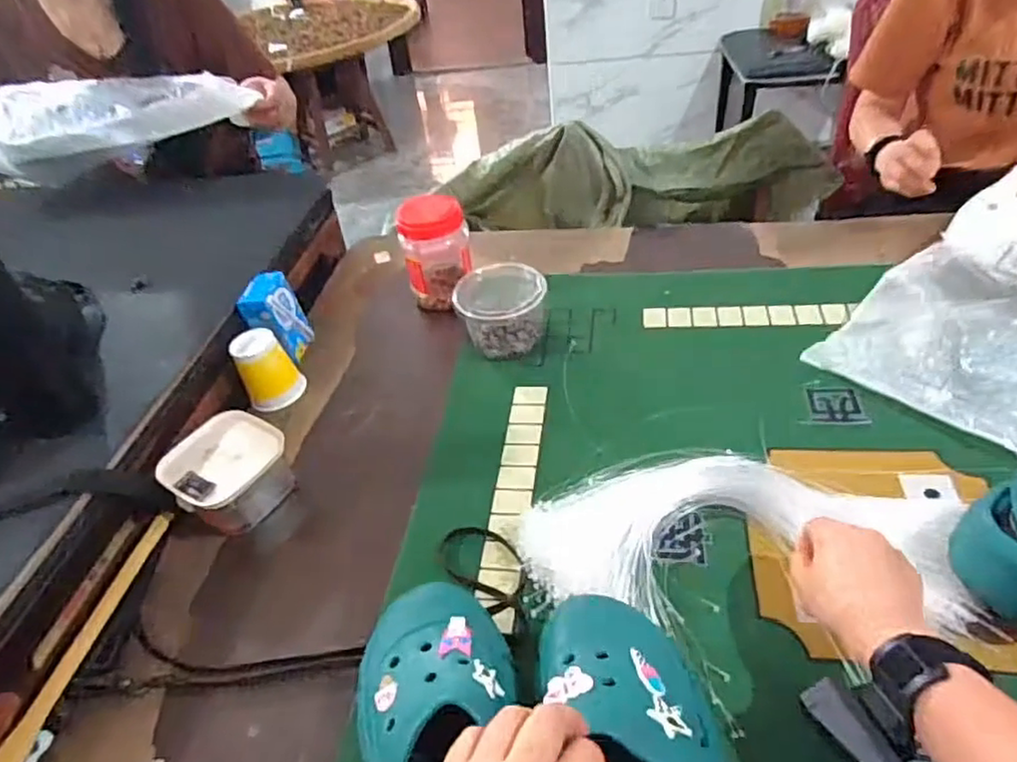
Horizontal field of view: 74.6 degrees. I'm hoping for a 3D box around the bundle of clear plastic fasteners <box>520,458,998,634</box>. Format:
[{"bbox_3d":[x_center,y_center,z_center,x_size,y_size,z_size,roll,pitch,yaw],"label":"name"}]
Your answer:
[{"bbox_3d":[0.197,0.136,0.577,0.363,0.034,0.157,-2,41,6],"label":"bundle of clear plastic fasteners"}]

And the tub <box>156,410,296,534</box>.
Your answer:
[{"bbox_3d":[-0.297,0.096,0.709,0.114,0.056,0.115,23,50,31],"label":"tub"}]

